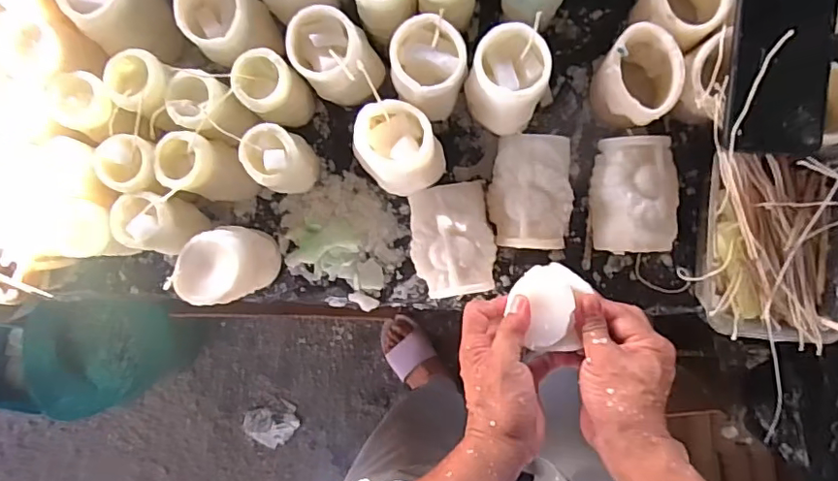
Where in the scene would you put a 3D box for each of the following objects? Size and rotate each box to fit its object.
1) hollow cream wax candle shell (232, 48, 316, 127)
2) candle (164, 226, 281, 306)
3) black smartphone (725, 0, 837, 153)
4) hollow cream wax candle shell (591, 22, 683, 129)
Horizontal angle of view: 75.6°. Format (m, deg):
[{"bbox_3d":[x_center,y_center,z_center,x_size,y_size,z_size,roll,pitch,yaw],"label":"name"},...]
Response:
[{"bbox_3d":[-0.133,-0.140,0.506,0.051,0.090,0.050,0,93,5],"label":"hollow cream wax candle shell"},{"bbox_3d":[-0.183,0.024,0.517,0.077,0.097,0.066,-19,91,5],"label":"candle"},{"bbox_3d":[0.293,-0.151,0.433,0.075,0.010,0.155,3,93,4],"label":"black smartphone"},{"bbox_3d":[0.196,-0.144,0.499,0.068,0.087,0.071,0,93,5],"label":"hollow cream wax candle shell"}]

